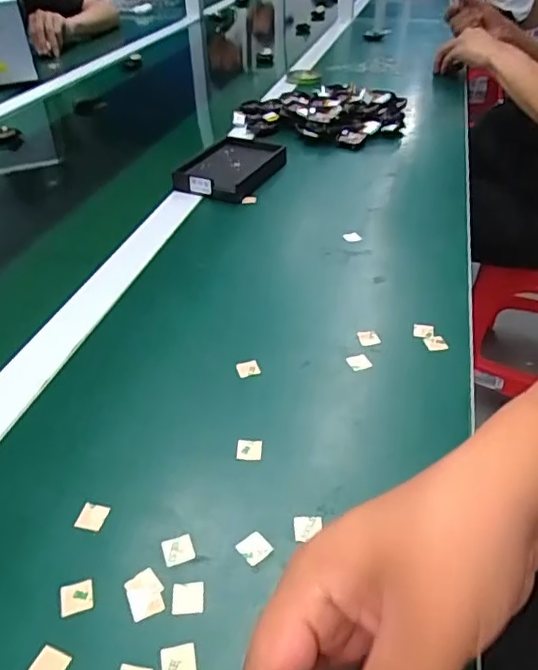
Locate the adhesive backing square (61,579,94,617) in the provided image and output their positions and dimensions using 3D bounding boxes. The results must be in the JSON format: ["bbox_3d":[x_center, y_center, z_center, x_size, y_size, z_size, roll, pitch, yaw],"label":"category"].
[{"bbox_3d":[-0.097,0.133,0.286,0.016,0.004,0.017,-11,38,-17],"label":"adhesive backing square"}]

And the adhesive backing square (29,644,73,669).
[{"bbox_3d":[-0.102,0.154,0.261,0.015,0.004,0.016,15,42,18],"label":"adhesive backing square"}]

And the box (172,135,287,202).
[{"bbox_3d":[-0.041,-0.210,0.699,0.099,0.021,0.149,16,41,18],"label":"box"}]

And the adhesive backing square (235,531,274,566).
[{"bbox_3d":[-0.008,0.116,0.307,0.016,0.004,0.016,-29,47,-30],"label":"adhesive backing square"}]

